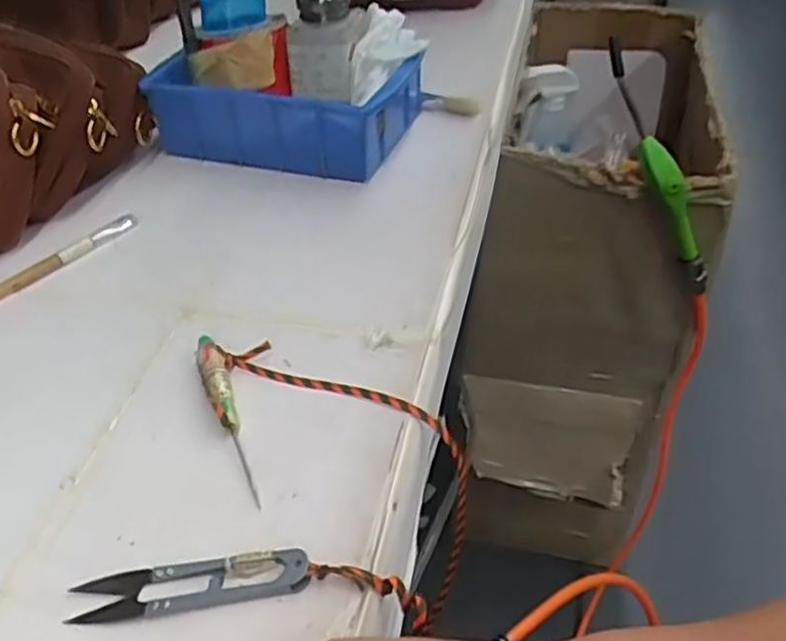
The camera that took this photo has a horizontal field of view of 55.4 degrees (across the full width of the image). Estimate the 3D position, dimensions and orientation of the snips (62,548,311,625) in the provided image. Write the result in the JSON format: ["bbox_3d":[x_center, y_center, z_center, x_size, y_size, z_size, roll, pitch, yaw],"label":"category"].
[{"bbox_3d":[-0.086,0.113,0.321,0.099,0.010,0.023,-5,42,-1],"label":"snips"}]

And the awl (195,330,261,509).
[{"bbox_3d":[-0.086,0.047,0.387,0.017,0.010,0.111,-16,43,-13],"label":"awl"}]

